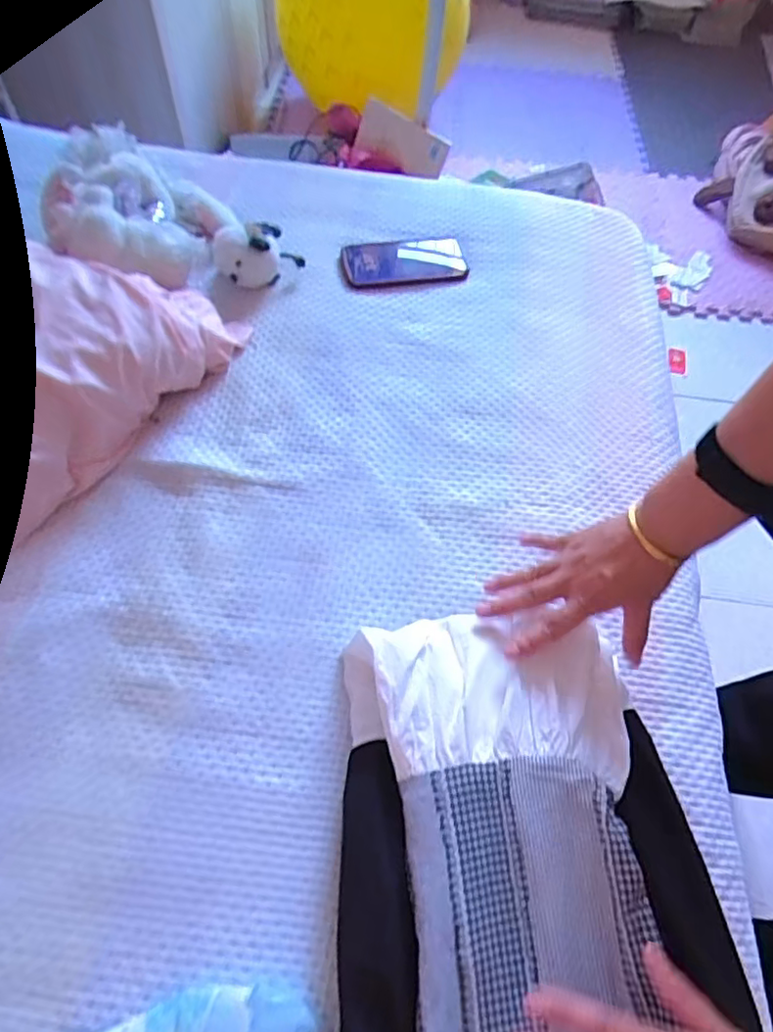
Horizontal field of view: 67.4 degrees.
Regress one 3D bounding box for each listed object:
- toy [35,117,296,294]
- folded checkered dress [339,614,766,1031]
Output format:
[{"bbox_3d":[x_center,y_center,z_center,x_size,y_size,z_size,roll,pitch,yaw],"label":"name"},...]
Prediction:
[{"bbox_3d":[-0.270,-0.382,0.741,0.280,0.124,0.213,-10,61,-9],"label":"toy"},{"bbox_3d":[0.109,0.293,0.420,0.278,0.065,0.431,-2,59,-3],"label":"folded checkered dress"}]

